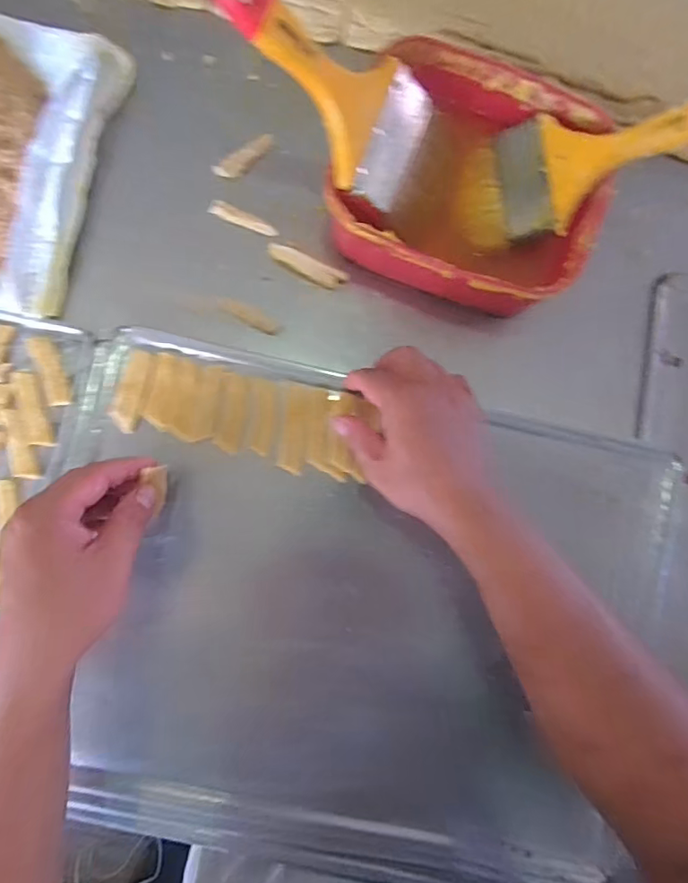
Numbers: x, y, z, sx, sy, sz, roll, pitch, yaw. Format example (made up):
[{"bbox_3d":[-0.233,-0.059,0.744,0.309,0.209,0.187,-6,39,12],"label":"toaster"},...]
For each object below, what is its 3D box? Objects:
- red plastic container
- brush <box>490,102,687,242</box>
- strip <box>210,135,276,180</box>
[{"bbox_3d":[0.096,-0.196,0.392,0.200,0.076,0.177,20,84,-2],"label":"red plastic container"},{"bbox_3d":[0.198,-0.213,0.364,0.166,0.013,0.091,-9,85,27],"label":"brush"},{"bbox_3d":[-0.082,-0.239,0.423,0.058,0.004,0.018,-40,89,-6],"label":"strip"}]

